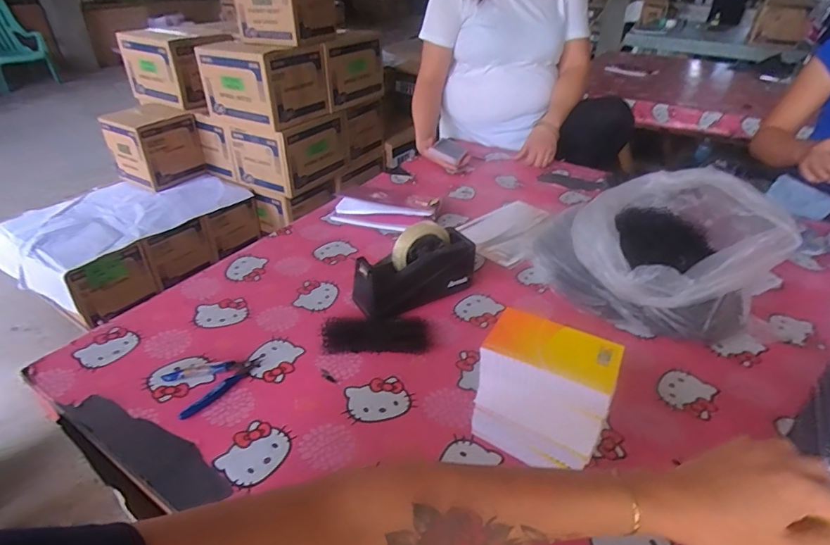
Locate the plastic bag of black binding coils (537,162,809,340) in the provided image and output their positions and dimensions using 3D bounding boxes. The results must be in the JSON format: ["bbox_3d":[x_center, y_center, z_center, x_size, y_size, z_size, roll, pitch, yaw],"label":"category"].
[{"bbox_3d":[0.375,-0.051,0.786,0.267,0.204,0.310,-3,33,-5],"label":"plastic bag of black binding coils"}]

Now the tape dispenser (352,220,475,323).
[{"bbox_3d":[0.000,-0.007,0.766,0.204,0.120,0.065,-19,38,-27],"label":"tape dispenser"}]

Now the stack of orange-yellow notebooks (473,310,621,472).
[{"bbox_3d":[0.143,0.140,0.524,0.131,0.153,0.081,21,39,26],"label":"stack of orange-yellow notebooks"}]

